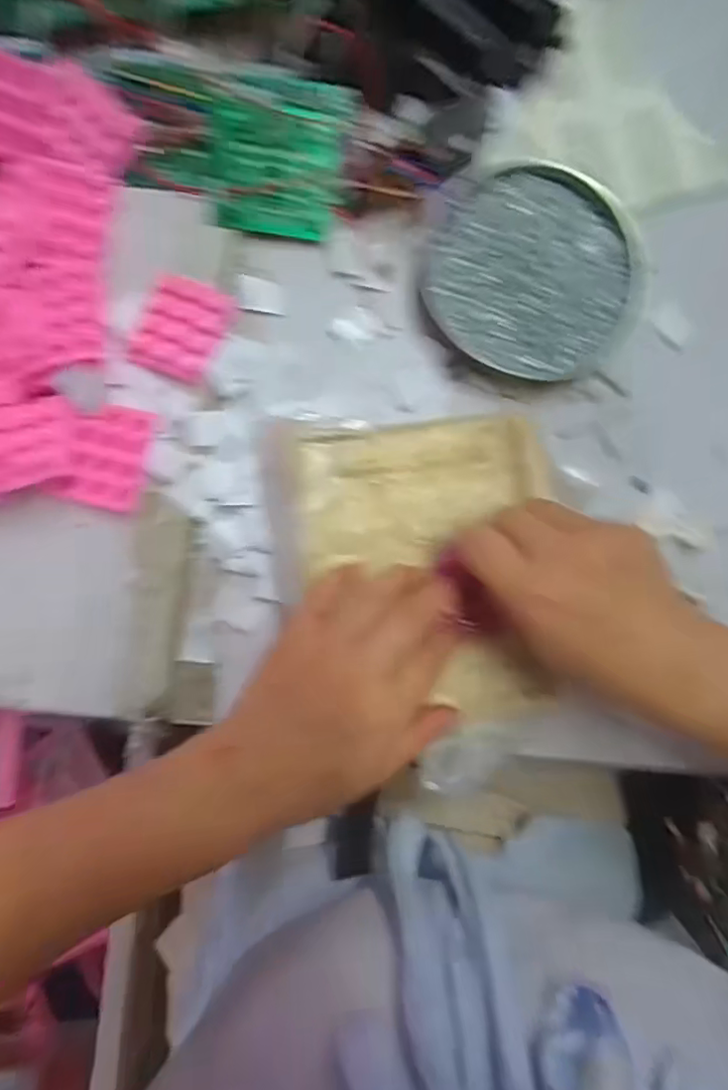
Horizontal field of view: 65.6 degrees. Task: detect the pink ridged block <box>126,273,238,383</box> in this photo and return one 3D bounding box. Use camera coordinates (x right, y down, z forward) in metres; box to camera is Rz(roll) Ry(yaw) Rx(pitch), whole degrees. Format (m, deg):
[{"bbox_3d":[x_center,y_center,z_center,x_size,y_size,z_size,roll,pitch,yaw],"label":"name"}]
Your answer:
[{"bbox_3d":[-0.108,-0.130,0.340,0.045,0.008,0.060,22,86,-3],"label":"pink ridged block"}]

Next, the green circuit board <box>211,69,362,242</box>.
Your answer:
[{"bbox_3d":[-0.050,-0.241,0.345,0.082,0.012,0.095,6,87,-4],"label":"green circuit board"}]

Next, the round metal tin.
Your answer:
[{"bbox_3d":[0.110,-0.174,0.359,0.130,0.016,0.129,0,87,-5],"label":"round metal tin"}]

